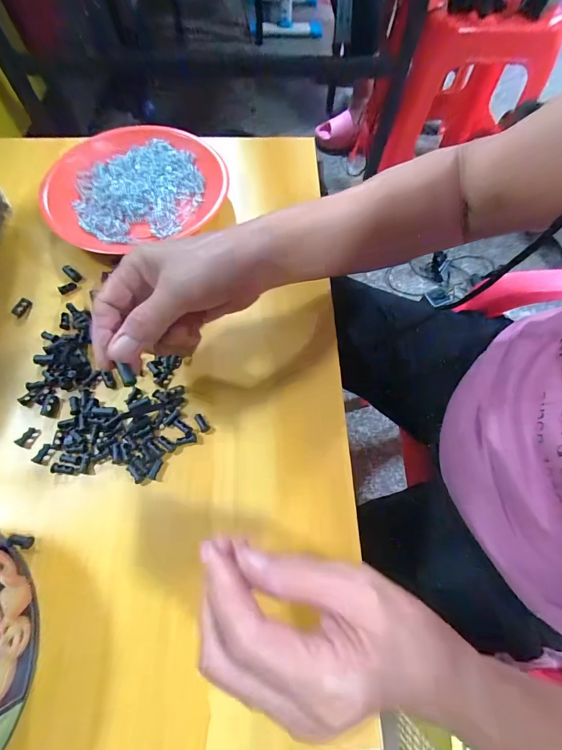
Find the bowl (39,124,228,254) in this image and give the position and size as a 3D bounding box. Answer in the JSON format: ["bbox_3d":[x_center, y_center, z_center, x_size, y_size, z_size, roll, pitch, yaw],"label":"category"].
[{"bbox_3d":[-0.164,-0.212,0.381,0.163,0.029,0.188,42,72,14],"label":"bowl"}]

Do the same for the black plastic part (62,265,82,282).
[{"bbox_3d":[-0.212,-0.103,0.343,0.020,0.004,0.009,42,72,-5],"label":"black plastic part"}]

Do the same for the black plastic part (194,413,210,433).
[{"bbox_3d":[-0.068,0.040,0.288,0.008,0.004,0.017,-33,73,-14],"label":"black plastic part"}]

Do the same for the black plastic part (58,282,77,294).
[{"bbox_3d":[-0.213,-0.087,0.337,0.016,0.004,0.009,-29,72,-13],"label":"black plastic part"}]

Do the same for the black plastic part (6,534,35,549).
[{"bbox_3d":[-0.191,0.122,0.248,0.018,0.004,0.008,7,68,1],"label":"black plastic part"}]

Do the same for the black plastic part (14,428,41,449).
[{"bbox_3d":[-0.208,0.051,0.279,0.013,0.004,0.017,22,69,7],"label":"black plastic part"}]

